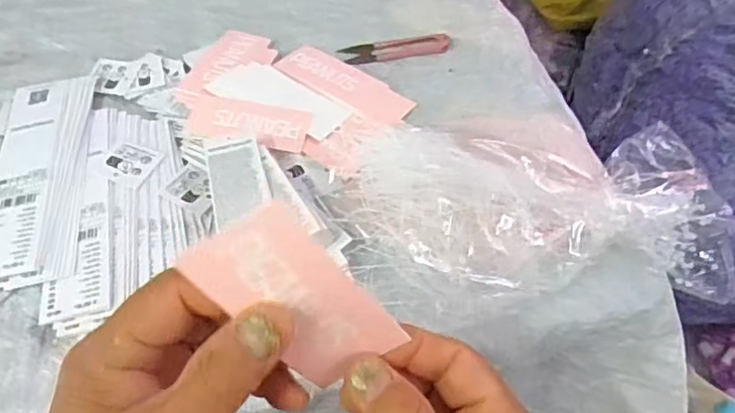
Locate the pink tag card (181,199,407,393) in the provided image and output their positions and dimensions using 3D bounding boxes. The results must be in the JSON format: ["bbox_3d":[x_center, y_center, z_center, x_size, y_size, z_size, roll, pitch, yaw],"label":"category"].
[{"bbox_3d":[-0.023,0.037,0.223,0.043,0.090,0.008,-31,39,12],"label":"pink tag card"}]

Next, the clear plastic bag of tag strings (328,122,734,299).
[{"bbox_3d":[0.121,0.000,0.432,0.286,0.046,0.131,0,52,-5],"label":"clear plastic bag of tag strings"}]

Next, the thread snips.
[{"bbox_3d":[0.027,-0.150,0.566,0.098,0.015,0.028,-7,53,-10],"label":"thread snips"}]

